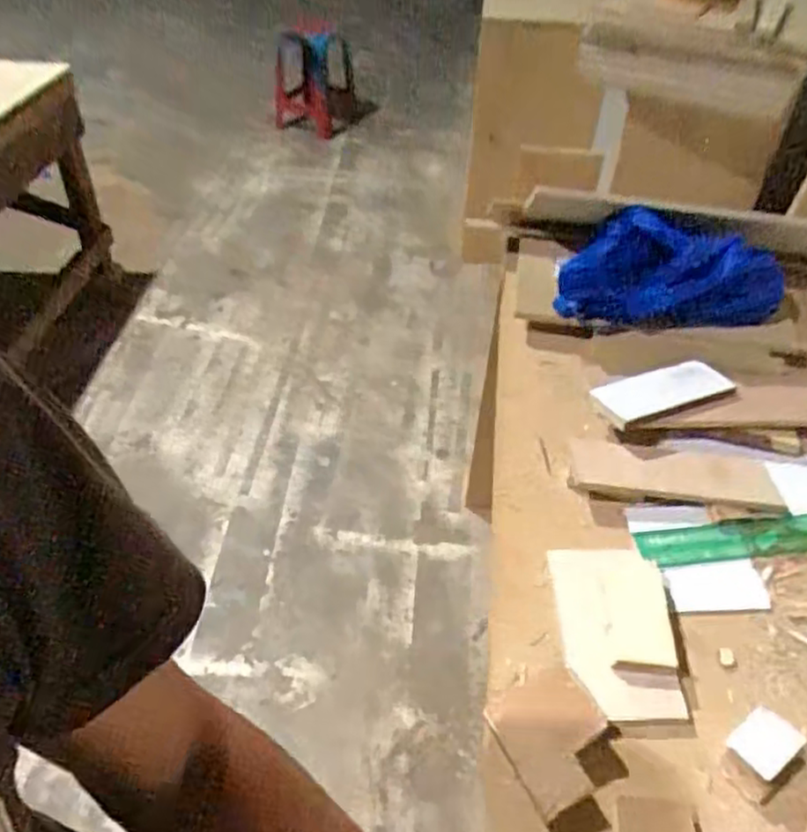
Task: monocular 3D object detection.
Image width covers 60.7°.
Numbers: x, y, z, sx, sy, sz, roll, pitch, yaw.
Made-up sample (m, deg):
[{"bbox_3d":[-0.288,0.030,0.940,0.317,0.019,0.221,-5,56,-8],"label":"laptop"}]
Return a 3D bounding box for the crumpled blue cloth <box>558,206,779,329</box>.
[{"bbox_3d":[0.355,-0.183,0.888,0.295,0.148,0.038,4,45,2],"label":"crumpled blue cloth"}]

